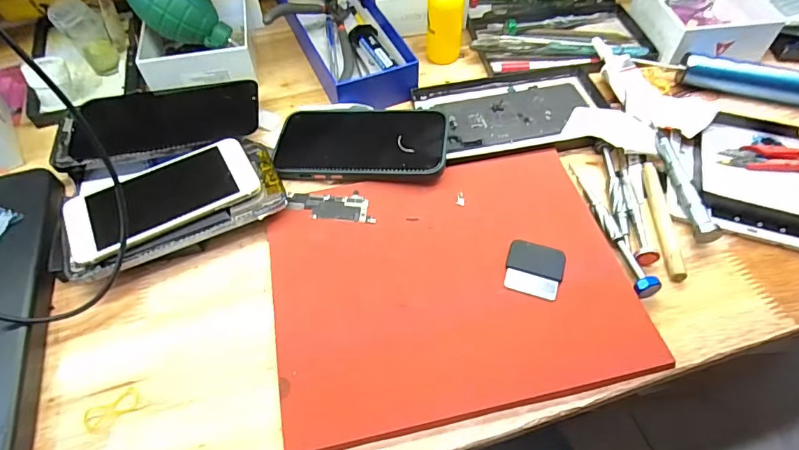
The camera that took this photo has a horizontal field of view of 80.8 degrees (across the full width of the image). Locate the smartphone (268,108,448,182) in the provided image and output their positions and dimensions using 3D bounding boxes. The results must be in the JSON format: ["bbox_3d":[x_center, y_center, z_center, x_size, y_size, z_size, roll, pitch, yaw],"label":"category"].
[{"bbox_3d":[-0.034,-0.076,0.405,0.145,0.016,0.078,2,55,2],"label":"smartphone"}]

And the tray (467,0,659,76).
[{"bbox_3d":[0.163,-0.240,0.530,0.180,0.033,0.191,-6,55,-3],"label":"tray"}]

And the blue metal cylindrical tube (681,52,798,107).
[{"bbox_3d":[0.346,-0.134,0.435,0.150,0.023,0.032,13,56,10],"label":"blue metal cylindrical tube"}]

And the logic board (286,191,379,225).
[{"bbox_3d":[-0.054,-0.016,0.374,0.071,0.004,0.026,5,55,5],"label":"logic board"}]

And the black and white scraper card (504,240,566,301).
[{"bbox_3d":[0.097,0.031,0.337,0.039,0.004,0.042,14,56,11],"label":"black and white scraper card"}]

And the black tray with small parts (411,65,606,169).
[{"bbox_3d":[0.108,-0.106,0.444,0.173,0.015,0.106,-8,55,-4],"label":"black tray with small parts"}]

